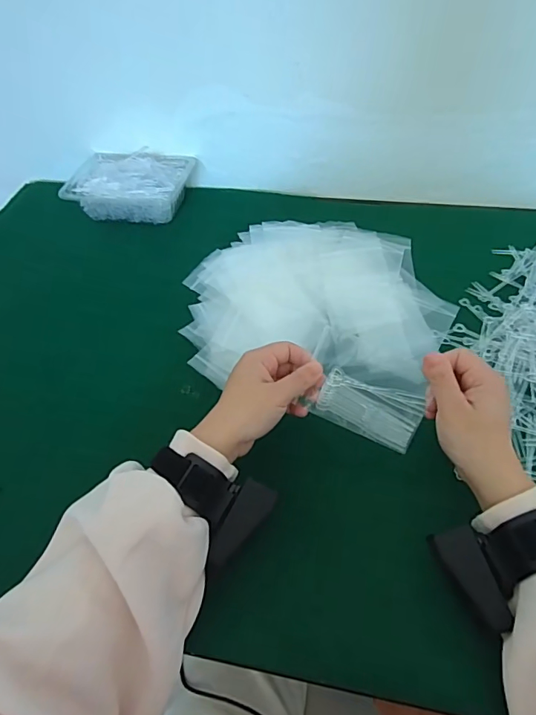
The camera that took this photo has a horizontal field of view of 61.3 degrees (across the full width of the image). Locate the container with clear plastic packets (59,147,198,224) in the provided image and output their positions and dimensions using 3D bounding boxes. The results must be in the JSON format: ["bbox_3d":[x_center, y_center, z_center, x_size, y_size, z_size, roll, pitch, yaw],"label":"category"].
[{"bbox_3d":[-0.209,-0.263,0.694,0.183,0.052,0.116,6,52,8],"label":"container with clear plastic packets"}]

